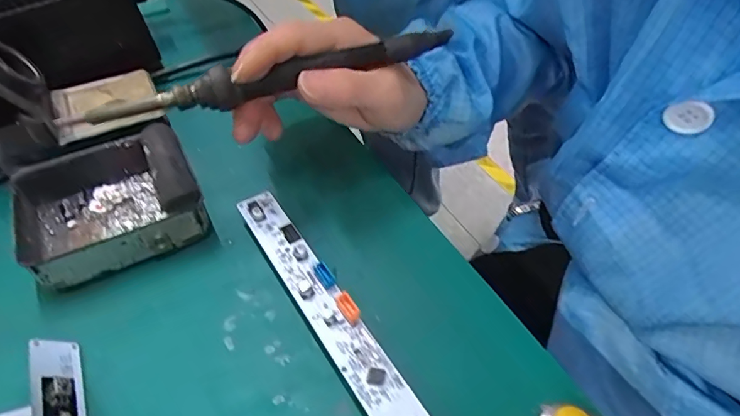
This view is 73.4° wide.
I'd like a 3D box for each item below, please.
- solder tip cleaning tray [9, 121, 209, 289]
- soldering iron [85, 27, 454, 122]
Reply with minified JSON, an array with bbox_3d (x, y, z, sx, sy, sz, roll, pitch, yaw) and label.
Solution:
[{"bbox_3d":[-0.149,-0.004,0.283,0.096,0.038,0.081,-21,49,-19],"label":"solder tip cleaning tray"},{"bbox_3d":[-0.046,-0.071,0.265,0.190,0.018,0.013,-18,48,-14],"label":"soldering iron"}]

